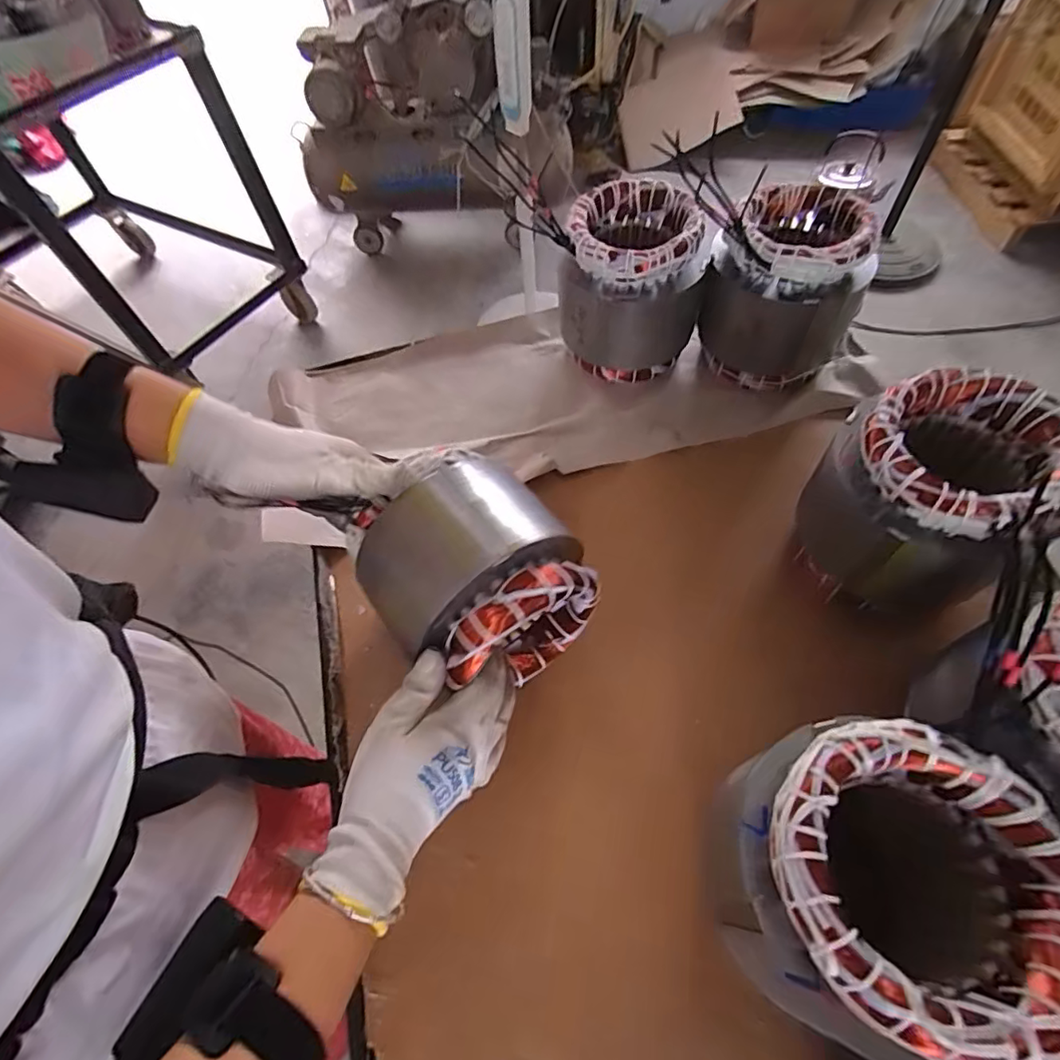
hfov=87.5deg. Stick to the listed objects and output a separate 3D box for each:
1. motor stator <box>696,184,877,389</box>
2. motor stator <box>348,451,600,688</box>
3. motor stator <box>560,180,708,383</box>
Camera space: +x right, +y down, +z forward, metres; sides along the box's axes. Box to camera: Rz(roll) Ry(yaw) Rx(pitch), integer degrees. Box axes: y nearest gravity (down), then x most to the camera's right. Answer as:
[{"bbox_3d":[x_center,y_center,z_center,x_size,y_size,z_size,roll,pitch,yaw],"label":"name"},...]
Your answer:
[{"bbox_3d":[0.260,-0.242,0.572,0.141,0.154,0.135,20,62,16],"label":"motor stator"},{"bbox_3d":[-0.044,0.033,0.423,0.130,0.128,0.145,-34,62,-16],"label":"motor stator"},{"bbox_3d":[0.111,-0.262,0.602,0.145,0.157,0.128,6,59,8],"label":"motor stator"}]

